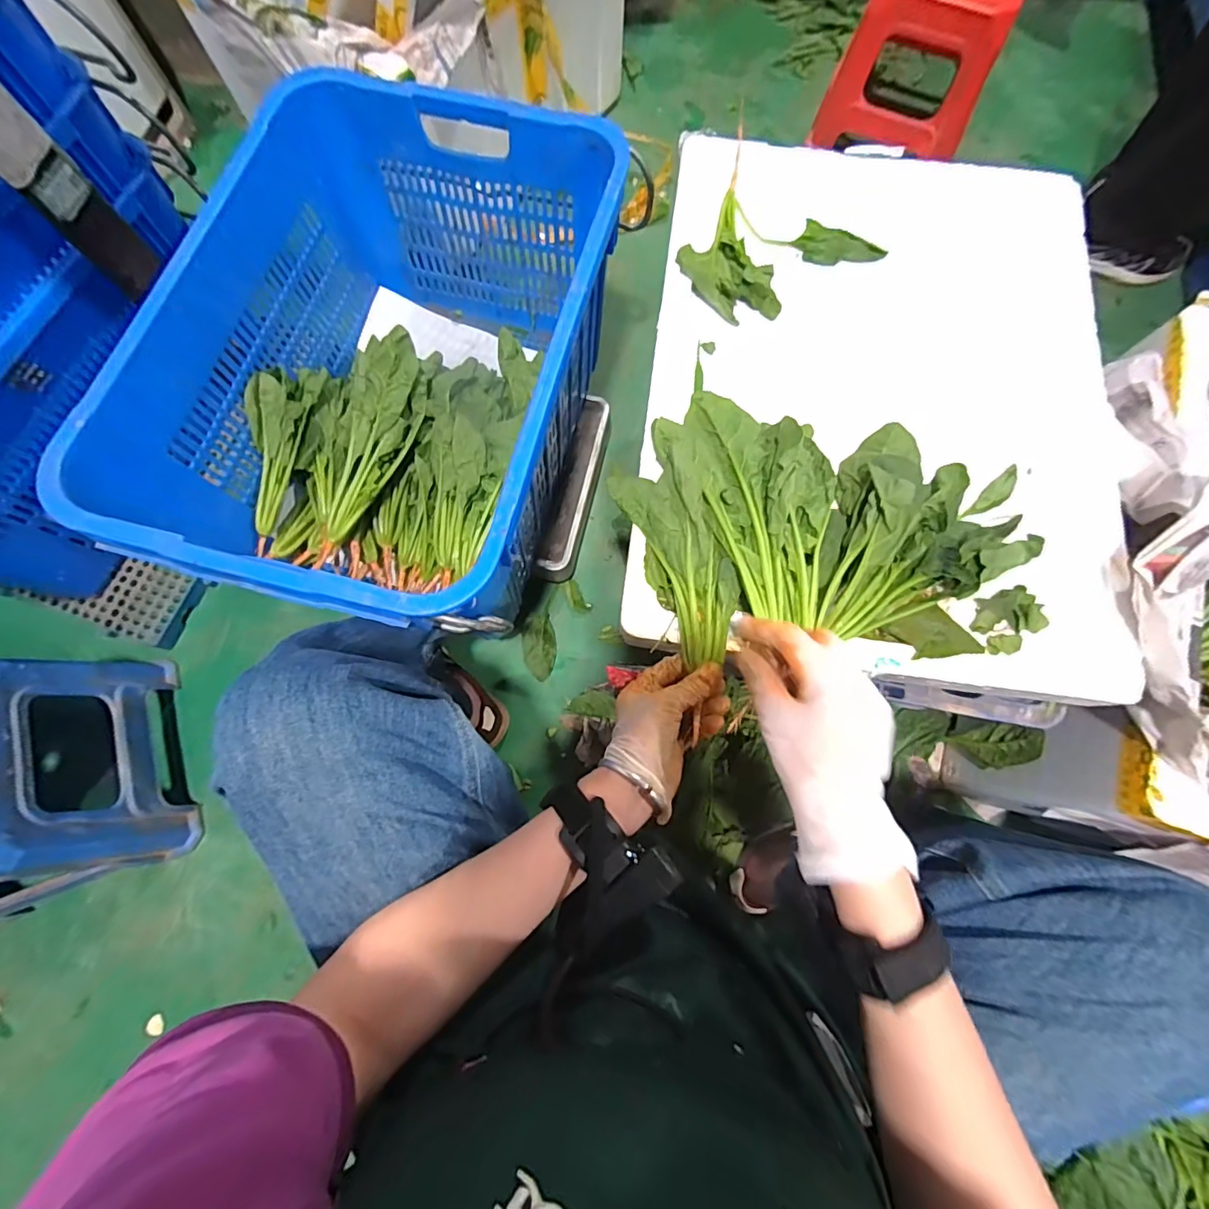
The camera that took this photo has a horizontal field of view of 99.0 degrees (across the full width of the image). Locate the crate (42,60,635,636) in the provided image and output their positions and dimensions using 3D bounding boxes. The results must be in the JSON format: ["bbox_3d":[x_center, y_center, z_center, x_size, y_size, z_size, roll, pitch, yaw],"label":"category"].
[{"bbox_3d":[-0.228,-0.267,0.633,0.400,0.280,0.590,13,76,3],"label":"crate"}]

